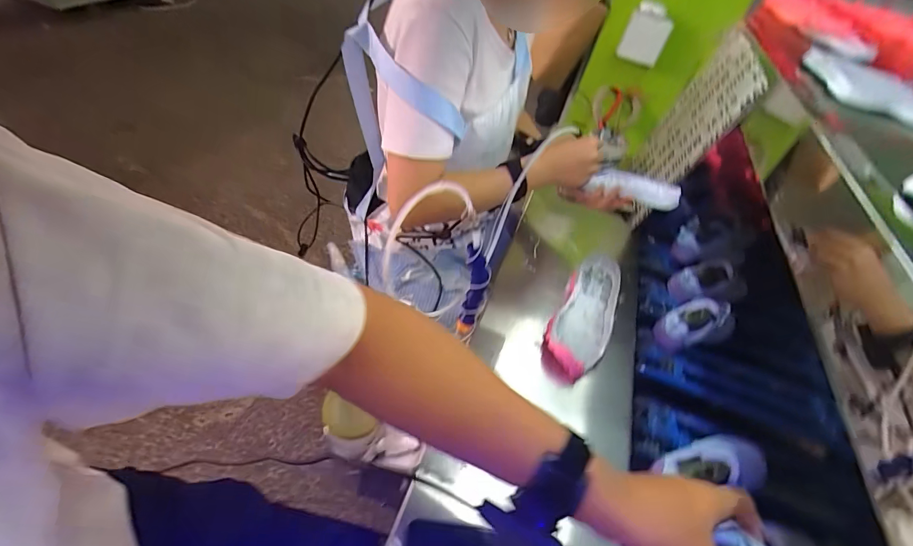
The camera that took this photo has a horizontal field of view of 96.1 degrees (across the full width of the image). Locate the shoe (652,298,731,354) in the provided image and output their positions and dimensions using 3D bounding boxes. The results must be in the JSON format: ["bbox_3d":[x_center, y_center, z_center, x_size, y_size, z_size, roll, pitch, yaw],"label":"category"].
[{"bbox_3d":[0.394,0.085,0.697,0.122,0.064,0.061,-27,48,-7],"label":"shoe"}]

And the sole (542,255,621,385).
[{"bbox_3d":[0.216,0.064,0.680,0.089,0.065,0.277,22,42,17],"label":"sole"}]

